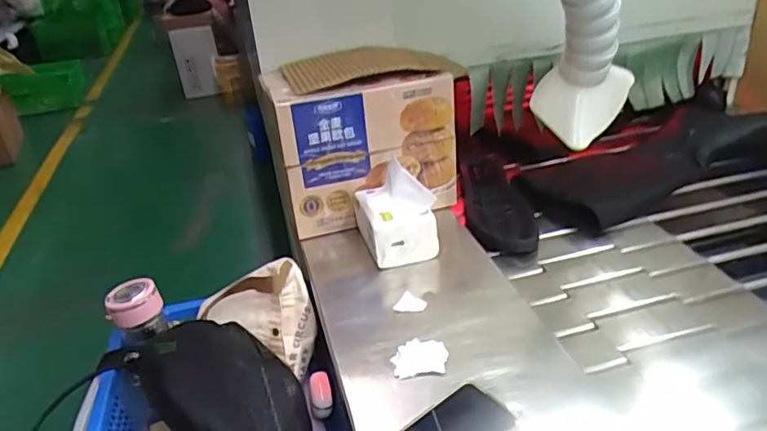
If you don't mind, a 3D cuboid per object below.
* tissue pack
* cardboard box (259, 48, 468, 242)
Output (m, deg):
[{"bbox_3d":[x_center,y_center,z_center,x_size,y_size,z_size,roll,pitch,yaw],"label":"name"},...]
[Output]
[{"bbox_3d":[0.015,-0.011,0.806,0.096,0.117,0.122,-11,31,-11],"label":"tissue pack"},{"bbox_3d":[-0.021,-0.127,0.894,0.294,0.219,0.153,-12,31,-13],"label":"cardboard box"}]

